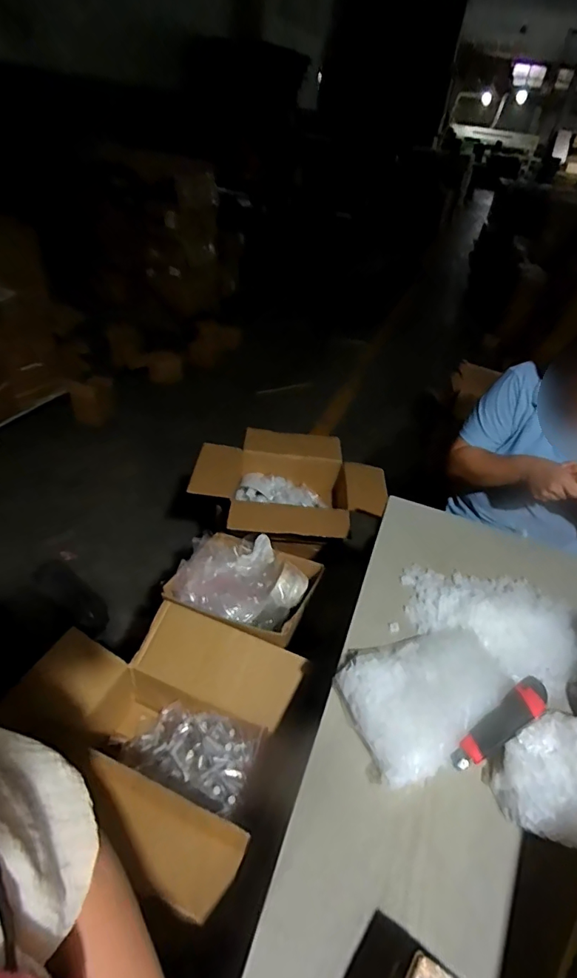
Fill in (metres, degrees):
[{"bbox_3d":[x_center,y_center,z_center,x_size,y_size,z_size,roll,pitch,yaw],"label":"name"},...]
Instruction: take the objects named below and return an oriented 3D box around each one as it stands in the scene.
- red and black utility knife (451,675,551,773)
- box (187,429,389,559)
[{"bbox_3d":[0.262,0.287,0.570,0.156,0.021,0.037,-29,50,-19],"label":"red and black utility knife"},{"bbox_3d":[0.005,0.015,1.332,0.492,0.190,0.433,11,39,4],"label":"box"}]

